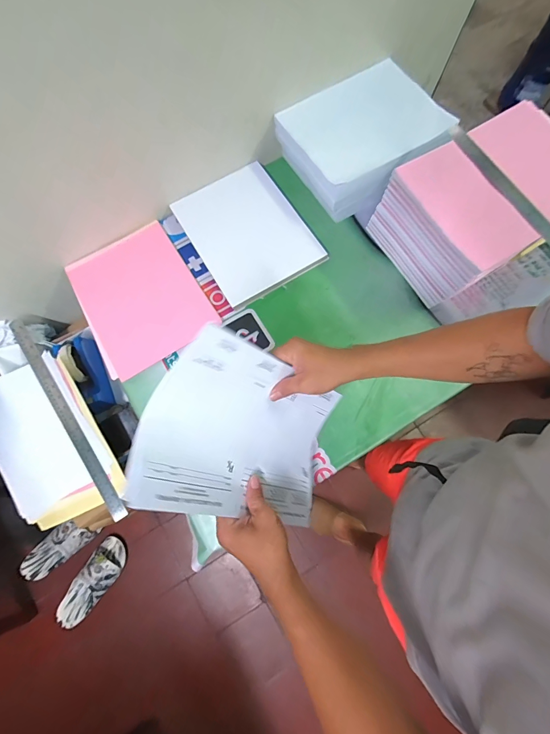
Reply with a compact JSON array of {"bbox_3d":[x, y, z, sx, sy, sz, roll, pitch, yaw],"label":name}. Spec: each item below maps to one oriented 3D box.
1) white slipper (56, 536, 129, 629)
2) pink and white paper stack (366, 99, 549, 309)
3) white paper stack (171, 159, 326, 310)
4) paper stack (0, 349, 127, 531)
[{"bbox_3d":[-0.619,0.735,1.118,0.114,0.071,0.278,32,77,8],"label":"white slipper"},{"bbox_3d":[0.379,-0.287,0.596,0.317,0.159,0.218,-30,77,-8],"label":"pink and white paper stack"},{"bbox_3d":[-0.055,-0.276,0.680,0.212,0.030,0.273,-30,77,-8],"label":"white paper stack"},{"bbox_3d":[-0.466,0.151,0.690,0.230,0.059,0.324,-27,89,1],"label":"paper stack"}]

